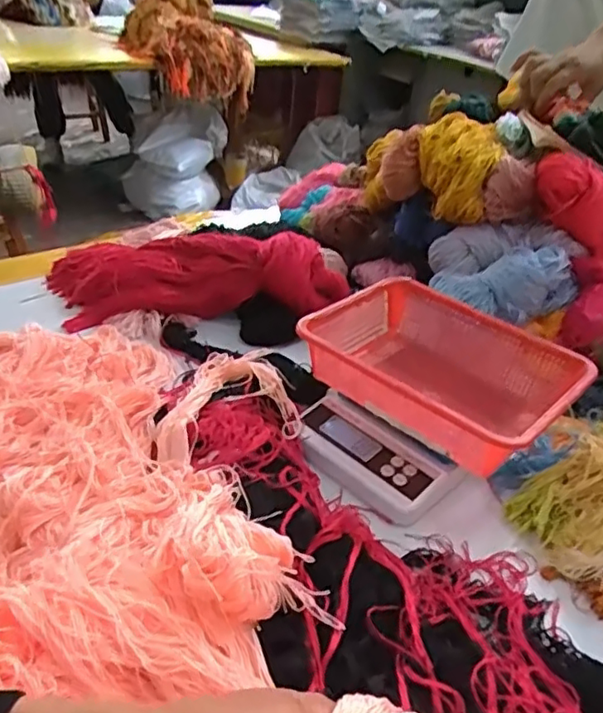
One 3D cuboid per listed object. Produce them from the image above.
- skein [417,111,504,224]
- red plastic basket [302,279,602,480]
[{"bbox_3d":[0.206,-0.255,0.829,0.107,0.095,0.144,12,35,9],"label":"skein"},{"bbox_3d":[0.148,0.016,0.638,0.252,0.080,0.209,27,40,27],"label":"red plastic basket"}]

